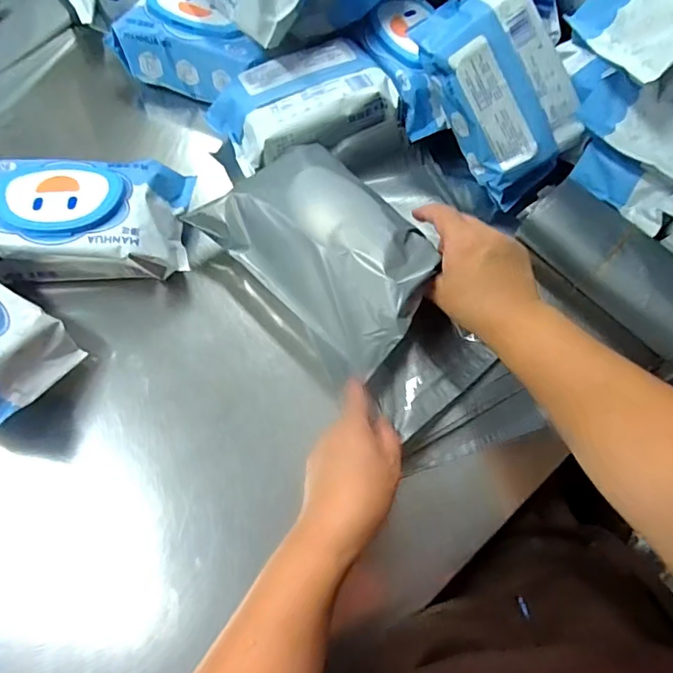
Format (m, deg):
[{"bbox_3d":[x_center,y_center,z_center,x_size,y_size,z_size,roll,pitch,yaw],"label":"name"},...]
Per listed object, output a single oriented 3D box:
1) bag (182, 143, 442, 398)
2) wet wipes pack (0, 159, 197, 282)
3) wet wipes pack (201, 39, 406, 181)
[{"bbox_3d":[-0.010,-0.079,0.447,0.132,0.059,0.215,-37,74,-15],"label":"bag"},{"bbox_3d":[-0.248,-0.110,0.474,0.214,0.076,0.107,-2,68,-3],"label":"wet wipes pack"},{"bbox_3d":[-0.033,-0.238,0.520,0.177,0.056,0.103,-24,71,-11],"label":"wet wipes pack"}]

